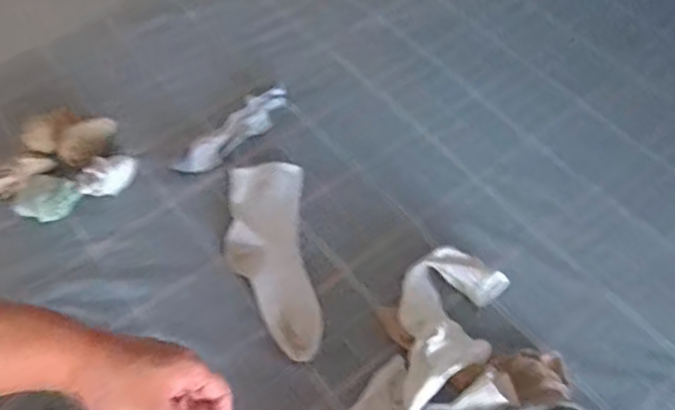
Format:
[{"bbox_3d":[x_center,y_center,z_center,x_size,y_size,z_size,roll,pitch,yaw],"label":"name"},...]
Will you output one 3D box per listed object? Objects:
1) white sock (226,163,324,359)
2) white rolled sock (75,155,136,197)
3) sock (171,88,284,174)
[{"bbox_3d":[-0.091,0.070,0.787,0.109,0.030,0.278,-7,59,-3],"label":"white sock"},{"bbox_3d":[-0.330,-0.042,0.831,0.084,0.041,0.054,-17,60,-9],"label":"white rolled sock"},{"bbox_3d":[-0.156,-0.110,0.899,0.068,0.037,0.214,33,65,19],"label":"sock"}]

